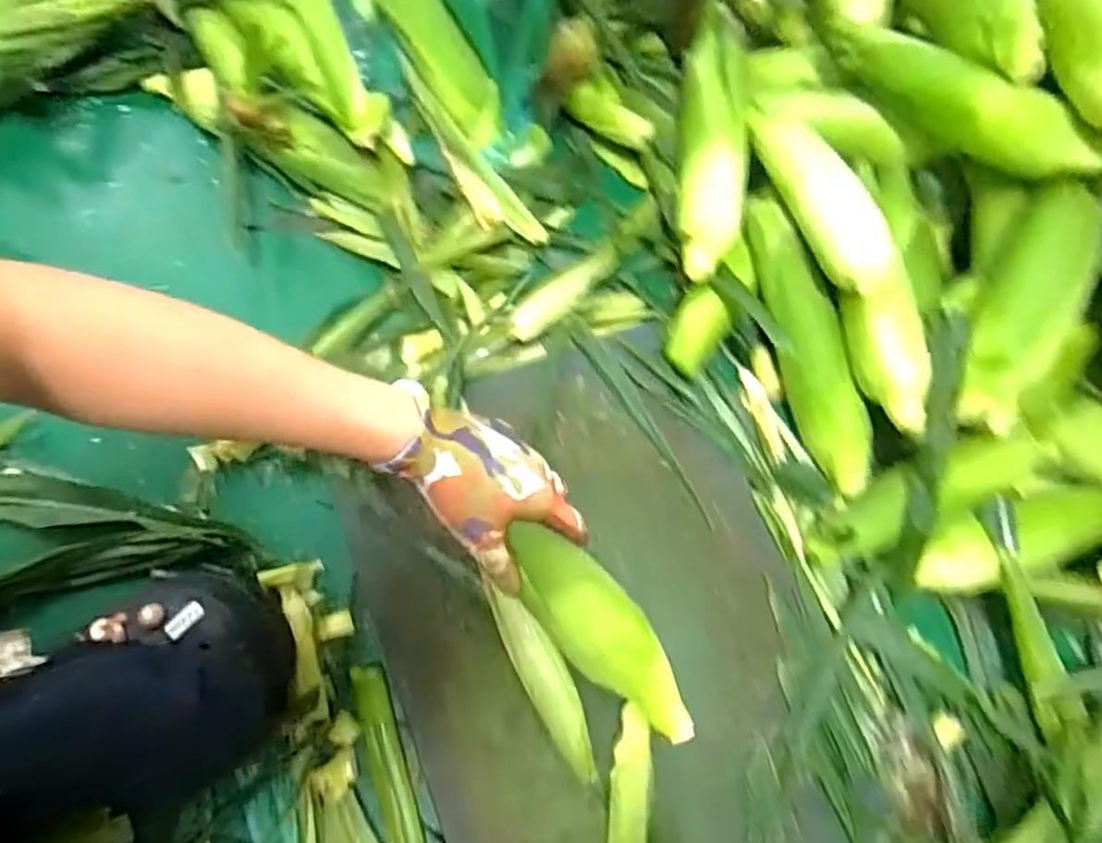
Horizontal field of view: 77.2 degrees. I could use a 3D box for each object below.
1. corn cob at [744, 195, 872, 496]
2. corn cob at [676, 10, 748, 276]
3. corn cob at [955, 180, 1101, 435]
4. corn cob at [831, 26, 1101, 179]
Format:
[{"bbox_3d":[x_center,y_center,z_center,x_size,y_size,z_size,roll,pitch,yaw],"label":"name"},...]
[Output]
[{"bbox_3d":[0.208,-0.063,0.558,0.049,0.040,0.248,-19,92,-7],"label":"corn cob"},{"bbox_3d":[0.136,-0.233,0.597,0.057,0.054,0.230,6,82,-1],"label":"corn cob"},{"bbox_3d":[0.345,-0.083,0.498,0.054,0.046,0.188,23,91,5],"label":"corn cob"},{"bbox_3d":[0.299,-0.244,0.520,0.046,0.045,0.214,-40,66,-12],"label":"corn cob"}]

